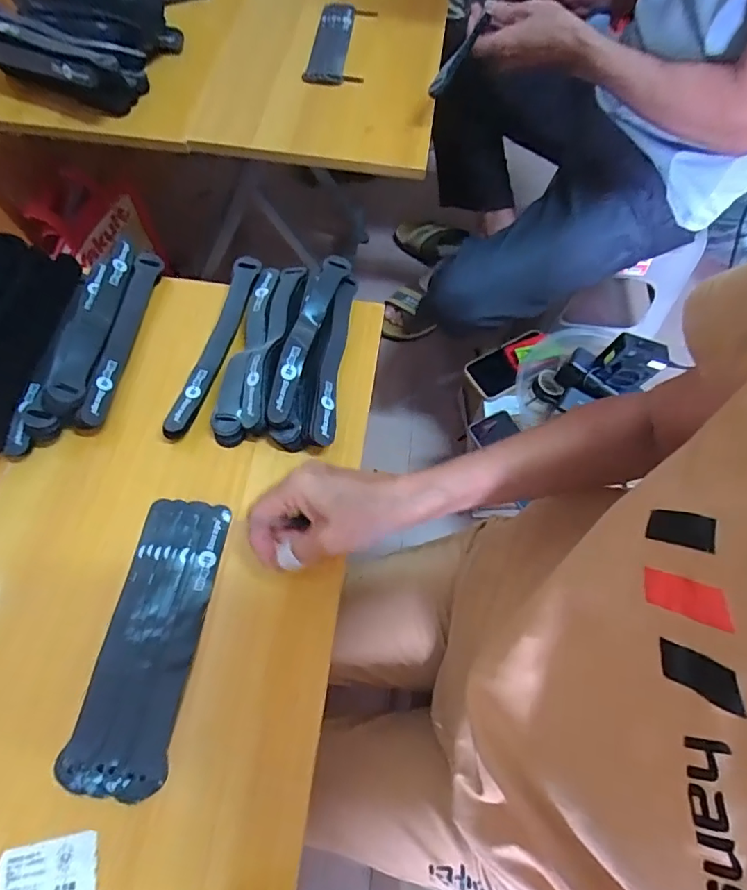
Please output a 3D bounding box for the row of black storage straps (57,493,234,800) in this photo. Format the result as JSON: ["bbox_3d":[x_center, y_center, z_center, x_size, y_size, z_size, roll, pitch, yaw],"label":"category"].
[{"bbox_3d":[-0.164,0.138,0.371,0.066,0.010,0.201,9,65,1],"label":"row of black storage straps"}]

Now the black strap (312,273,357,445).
[{"bbox_3d":[-0.035,-0.081,0.467,0.018,0.025,0.184,6,65,-1],"label":"black strap"}]

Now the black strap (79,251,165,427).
[{"bbox_3d":[-0.236,-0.104,0.471,0.020,0.029,0.195,6,65,0],"label":"black strap"}]

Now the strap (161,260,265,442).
[{"bbox_3d":[-0.147,-0.092,0.468,0.023,0.032,0.193,14,65,3],"label":"strap"}]

